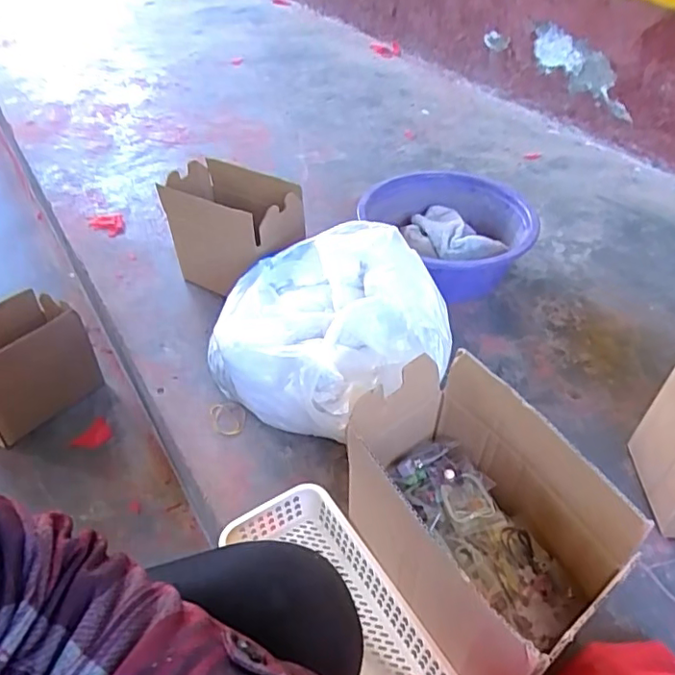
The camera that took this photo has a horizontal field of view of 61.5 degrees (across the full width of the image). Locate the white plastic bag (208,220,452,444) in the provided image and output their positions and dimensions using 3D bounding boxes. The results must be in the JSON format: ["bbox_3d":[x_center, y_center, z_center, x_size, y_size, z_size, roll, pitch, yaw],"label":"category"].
[{"bbox_3d":[-0.016,-0.007,0.757,0.267,0.193,0.255,34,52,29],"label":"white plastic bag"}]

